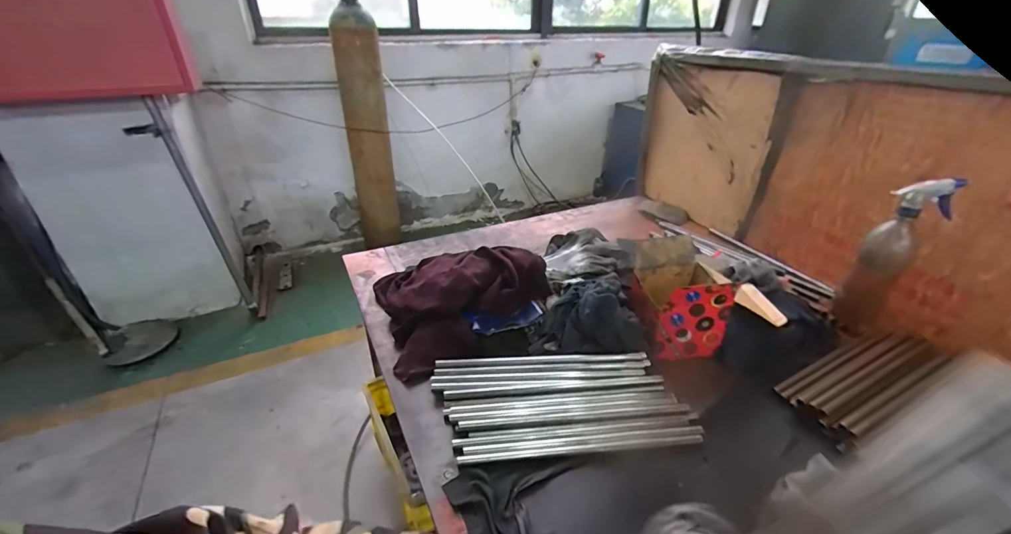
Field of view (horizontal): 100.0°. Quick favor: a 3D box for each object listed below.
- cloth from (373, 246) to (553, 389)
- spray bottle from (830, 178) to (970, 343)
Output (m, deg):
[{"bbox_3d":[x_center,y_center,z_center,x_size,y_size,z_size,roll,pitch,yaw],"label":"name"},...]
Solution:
[{"bbox_3d":[-0.121,0.037,0.865,0.327,0.119,0.290,-23,38,-31],"label":"cloth"},{"bbox_3d":[0.702,-0.014,0.784,0.083,0.292,0.070,-12,34,-17],"label":"spray bottle"}]

